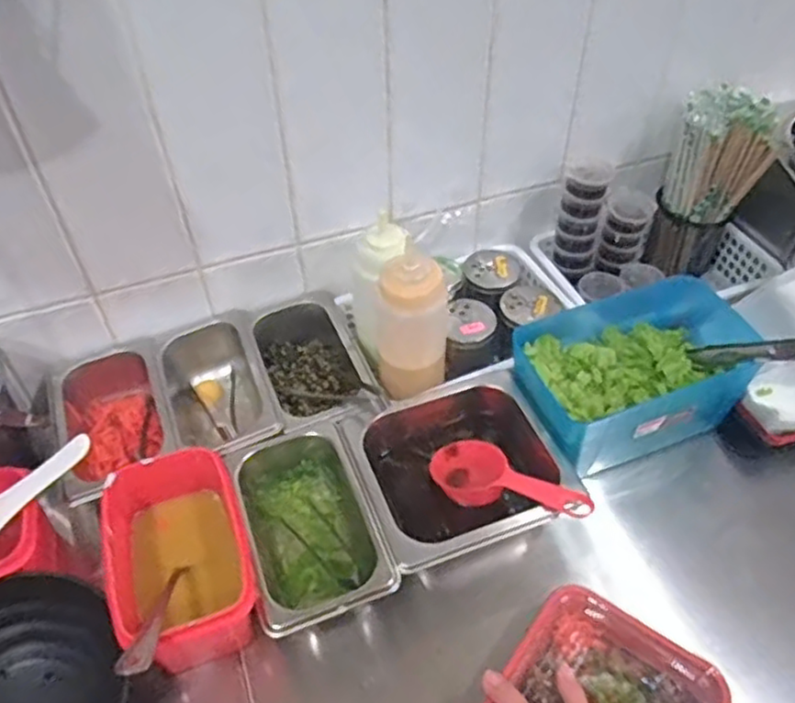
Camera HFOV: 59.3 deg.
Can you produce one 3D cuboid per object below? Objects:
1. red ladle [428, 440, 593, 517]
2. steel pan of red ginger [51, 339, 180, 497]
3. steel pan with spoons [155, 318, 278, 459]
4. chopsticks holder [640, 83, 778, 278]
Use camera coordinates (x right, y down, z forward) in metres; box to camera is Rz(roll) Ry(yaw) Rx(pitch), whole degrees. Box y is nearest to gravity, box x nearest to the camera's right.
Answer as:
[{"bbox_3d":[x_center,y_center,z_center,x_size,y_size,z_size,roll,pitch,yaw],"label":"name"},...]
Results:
[{"bbox_3d":[0.099,0.118,0.615,0.157,0.036,0.055,10,43,44],"label":"red ladle"},{"bbox_3d":[-0.268,0.069,0.667,0.098,0.073,0.170,-19,49,-16],"label":"steel pan of red ginger"},{"bbox_3d":[-0.181,0.042,0.700,0.090,0.074,0.184,-19,50,-17],"label":"steel pan with spoons"},{"bbox_3d":[0.344,-0.180,0.778,0.099,0.198,0.078,22,51,20],"label":"chopsticks holder"}]

